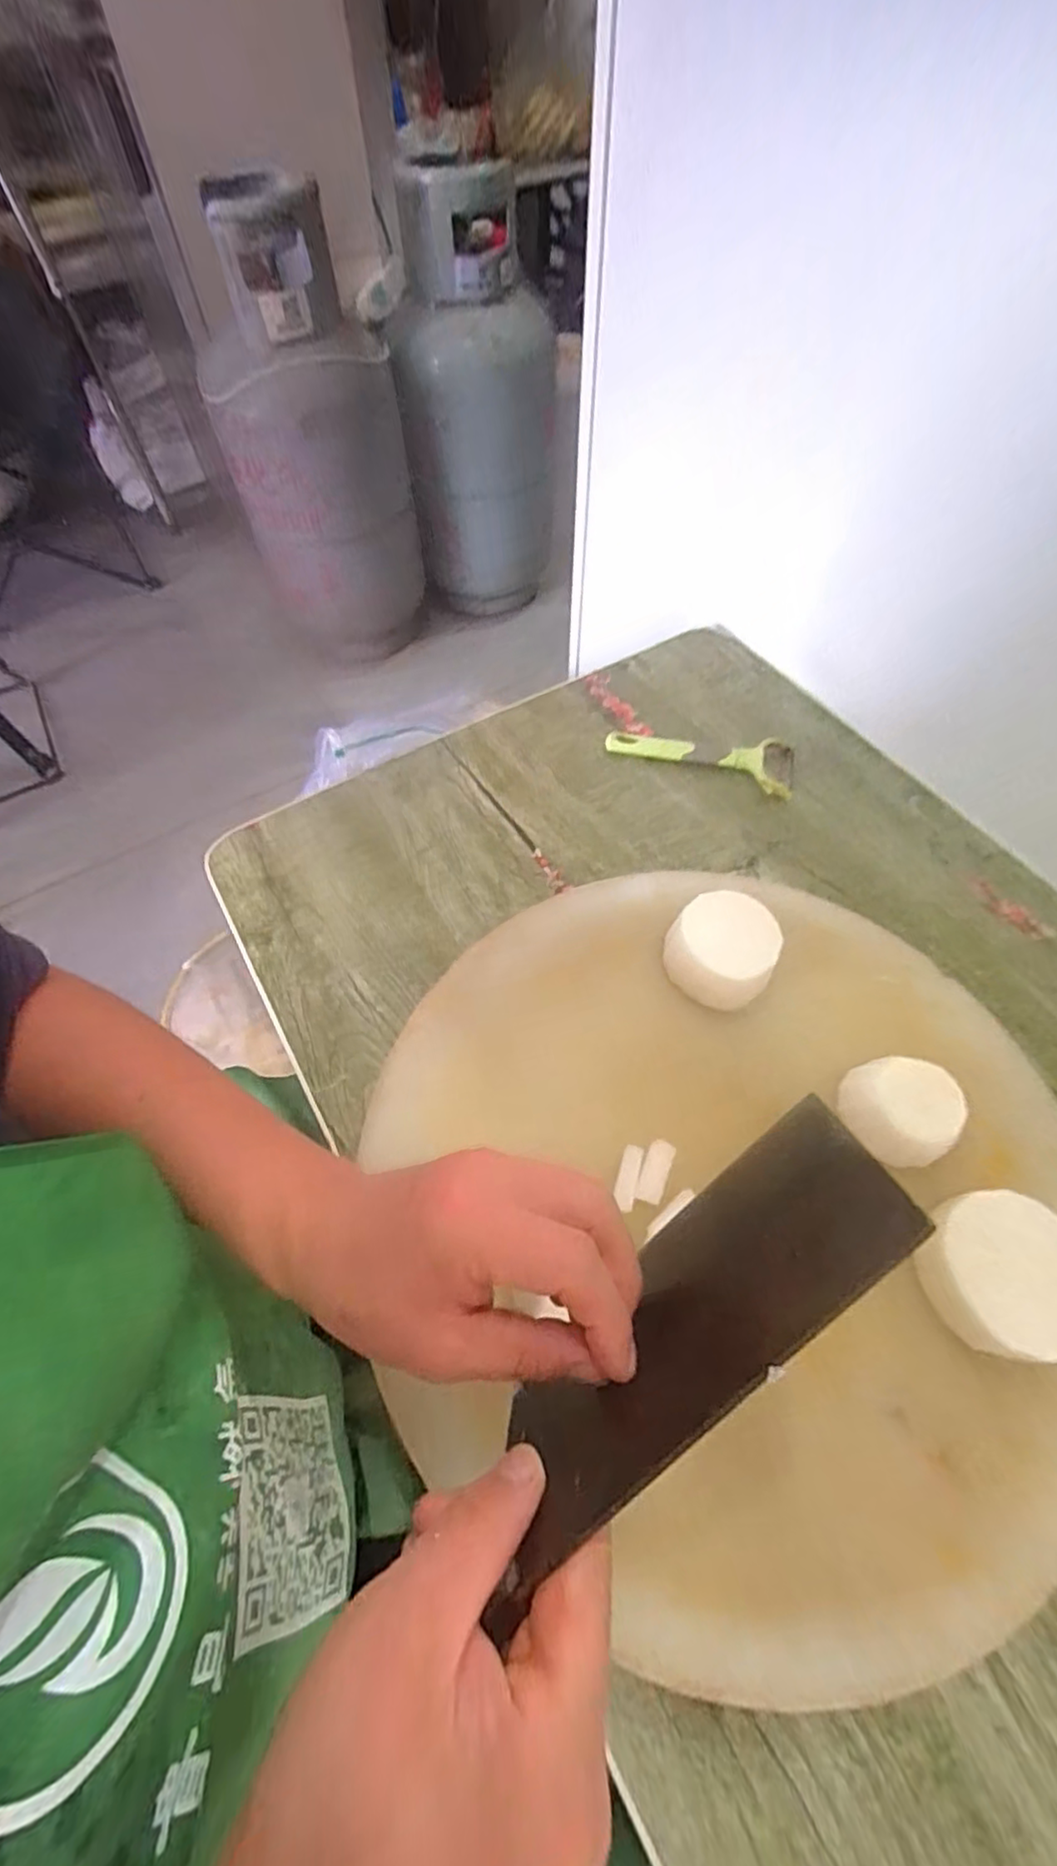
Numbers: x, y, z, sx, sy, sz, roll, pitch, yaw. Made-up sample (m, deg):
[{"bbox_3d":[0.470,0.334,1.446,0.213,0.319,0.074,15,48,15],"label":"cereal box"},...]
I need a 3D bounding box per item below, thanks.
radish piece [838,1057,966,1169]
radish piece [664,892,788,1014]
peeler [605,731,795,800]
[{"bbox_3d":[0.207,0.098,0.355,0.052,0.034,0.060,-22,62,-11],"label":"radish piece"},{"bbox_3d":[0.125,0.009,0.408,0.067,0.037,0.069,28,64,16],"label":"radish piece"},{"bbox_3d":[0.153,-0.162,0.559,0.160,0.015,0.055,18,62,12],"label":"peeler"}]

